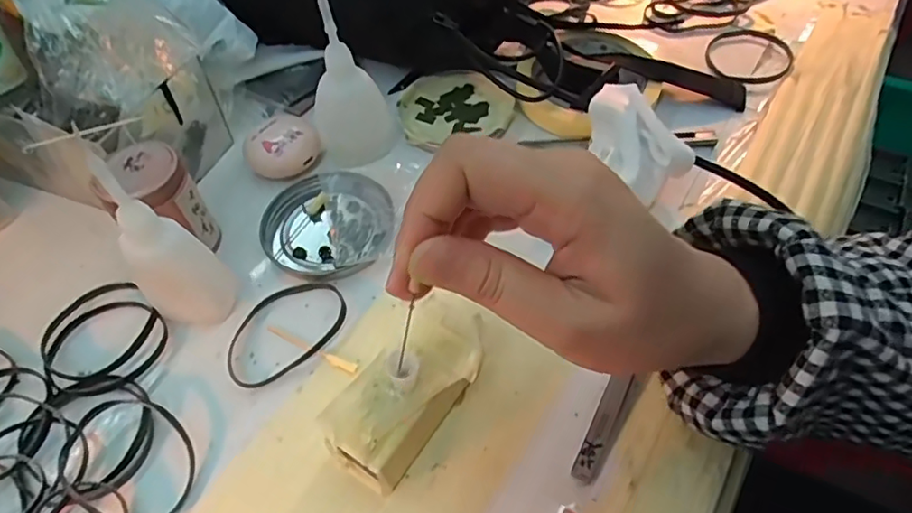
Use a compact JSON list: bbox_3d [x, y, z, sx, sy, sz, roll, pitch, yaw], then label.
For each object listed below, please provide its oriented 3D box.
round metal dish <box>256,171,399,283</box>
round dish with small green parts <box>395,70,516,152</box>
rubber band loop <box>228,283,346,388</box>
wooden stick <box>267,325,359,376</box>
[{"bbox_3d":[-0.078,-0.021,0.357,0.083,0.007,0.076,-1,54,2],"label":"round metal dish"},{"bbox_3d":[-0.001,-0.105,0.415,0.077,0.015,0.070,-1,54,2],"label":"round dish with small green parts"},{"bbox_3d":[-0.093,0.039,0.317,0.070,0.004,0.048,-30,58,-18],"label":"rubber band loop"},{"bbox_3d":[-0.077,0.049,0.309,0.059,0.004,0.006,22,58,17],"label":"wooden stick"}]

